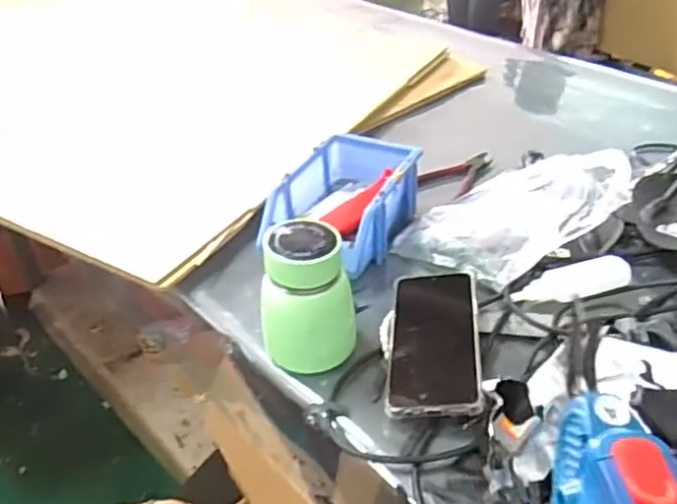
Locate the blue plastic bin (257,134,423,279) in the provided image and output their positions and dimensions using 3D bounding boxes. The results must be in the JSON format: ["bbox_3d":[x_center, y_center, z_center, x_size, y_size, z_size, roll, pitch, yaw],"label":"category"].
[{"bbox_3d":[0.012,-0.061,0.701,0.119,0.062,0.209,17,42,24],"label":"blue plastic bin"}]

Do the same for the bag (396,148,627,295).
[{"bbox_3d":[0.169,-0.027,0.625,0.239,0.074,0.095,-20,25,37],"label":"bag"}]

